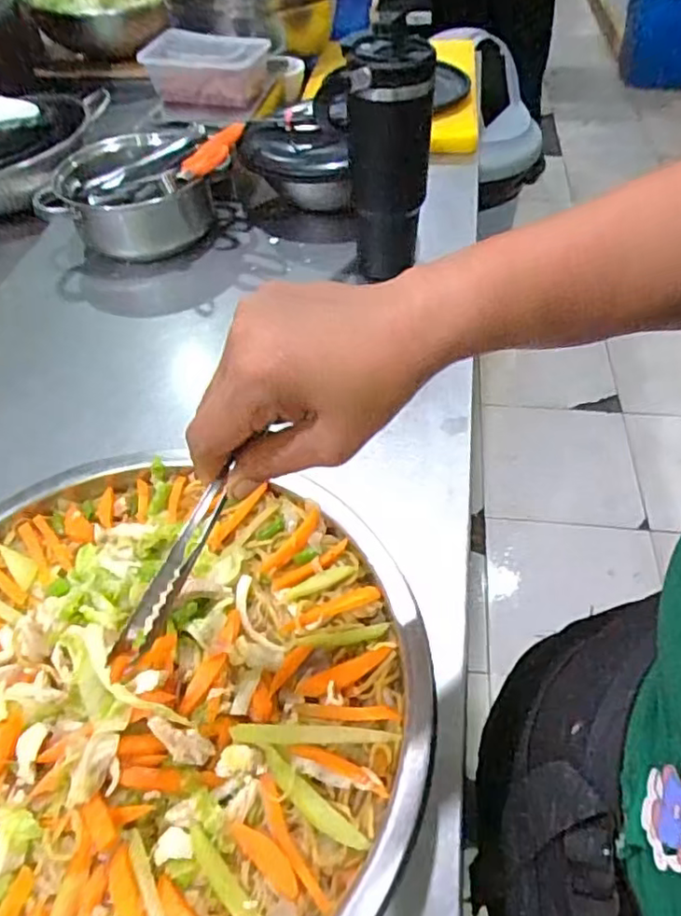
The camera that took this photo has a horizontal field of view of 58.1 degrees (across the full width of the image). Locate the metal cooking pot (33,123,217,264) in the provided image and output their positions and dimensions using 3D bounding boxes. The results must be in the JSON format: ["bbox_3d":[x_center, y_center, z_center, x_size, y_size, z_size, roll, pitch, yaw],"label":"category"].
[{"bbox_3d":[-0.276,-0.351,0.814,0.203,0.096,0.197,-7,51,-3],"label":"metal cooking pot"}]

